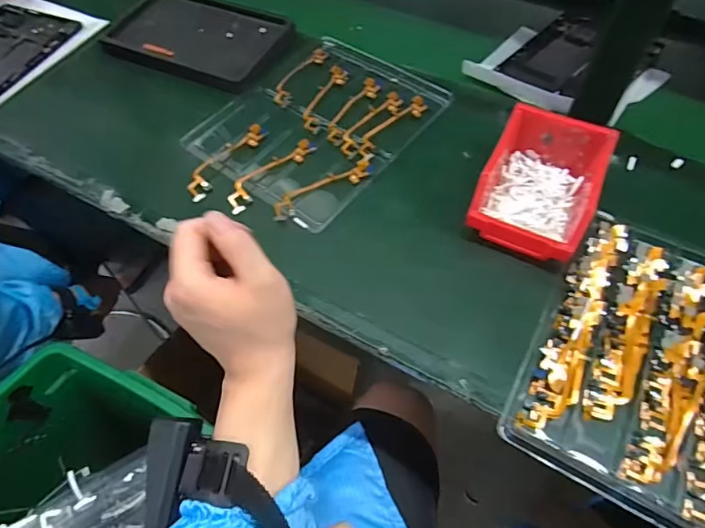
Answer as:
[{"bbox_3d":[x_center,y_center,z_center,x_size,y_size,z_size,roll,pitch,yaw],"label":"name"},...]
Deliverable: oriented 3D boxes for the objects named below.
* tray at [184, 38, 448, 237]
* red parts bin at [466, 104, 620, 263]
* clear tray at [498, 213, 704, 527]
[{"bbox_3d":[-0.044,-0.175,0.591,0.221,0.011,0.324,33,63,22],"label":"tray"},{"bbox_3d":[0.195,-0.084,0.489,0.105,0.068,0.150,22,59,16],"label":"red parts bin"},{"bbox_3d":[0.285,0.084,0.416,0.221,0.016,0.281,26,60,18],"label":"clear tray"}]

